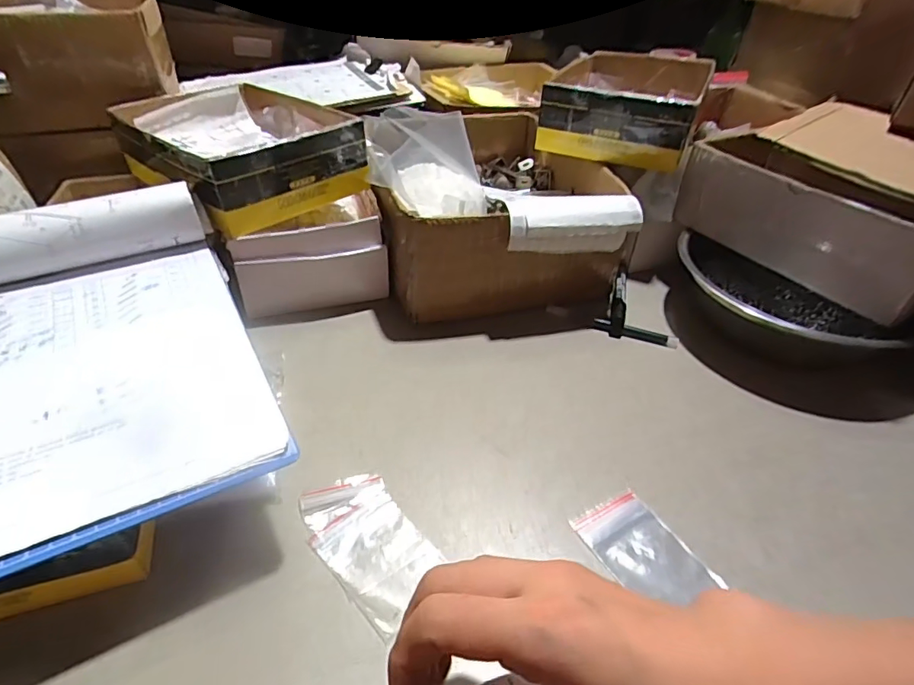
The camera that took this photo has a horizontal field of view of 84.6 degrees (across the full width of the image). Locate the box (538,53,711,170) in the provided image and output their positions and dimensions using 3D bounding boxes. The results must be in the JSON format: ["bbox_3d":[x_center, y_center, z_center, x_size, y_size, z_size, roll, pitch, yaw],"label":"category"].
[{"bbox_3d":[0.232,-0.341,0.703,0.197,0.070,0.298,18,42,18],"label":"box"}]

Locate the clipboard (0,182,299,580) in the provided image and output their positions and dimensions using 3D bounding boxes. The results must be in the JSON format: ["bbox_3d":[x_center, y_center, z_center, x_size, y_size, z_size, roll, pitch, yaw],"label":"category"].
[{"bbox_3d":[-0.269,0.001,0.332,0.238,0.056,0.298,-20,45,-25],"label":"clipboard"}]

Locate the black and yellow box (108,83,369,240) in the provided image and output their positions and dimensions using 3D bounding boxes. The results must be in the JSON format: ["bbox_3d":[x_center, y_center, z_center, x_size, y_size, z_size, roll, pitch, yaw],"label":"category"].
[{"bbox_3d":[-0.240,-0.220,0.570,0.181,0.077,0.252,-31,50,-34],"label":"black and yellow box"}]

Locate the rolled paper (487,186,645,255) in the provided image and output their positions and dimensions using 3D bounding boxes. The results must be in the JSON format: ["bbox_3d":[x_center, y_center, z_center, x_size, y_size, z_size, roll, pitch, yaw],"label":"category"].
[{"bbox_3d":[0.112,-0.127,0.516,0.151,0.051,0.062,-12,42,-17],"label":"rolled paper"}]

